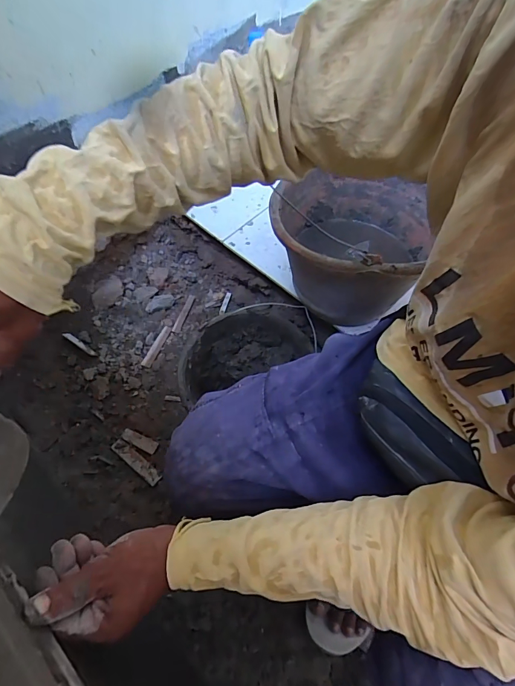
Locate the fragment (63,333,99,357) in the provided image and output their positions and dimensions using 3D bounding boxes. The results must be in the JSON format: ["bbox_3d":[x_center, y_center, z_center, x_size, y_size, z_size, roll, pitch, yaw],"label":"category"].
[{"bbox_3d":[-0.387,0.002,0.811,0.090,0.010,0.014,30,64,14],"label":"fragment"}]

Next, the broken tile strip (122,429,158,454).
[{"bbox_3d":[-0.232,0.193,0.735,0.073,0.005,0.023,22,62,10],"label":"broken tile strip"}]

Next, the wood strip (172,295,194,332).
[{"bbox_3d":[-0.172,-0.069,0.865,0.017,0.010,0.101,16,61,6],"label":"wood strip"}]

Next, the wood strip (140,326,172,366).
[{"bbox_3d":[-0.225,0.007,0.831,0.021,0.007,0.106,19,62,8],"label":"wood strip"}]

